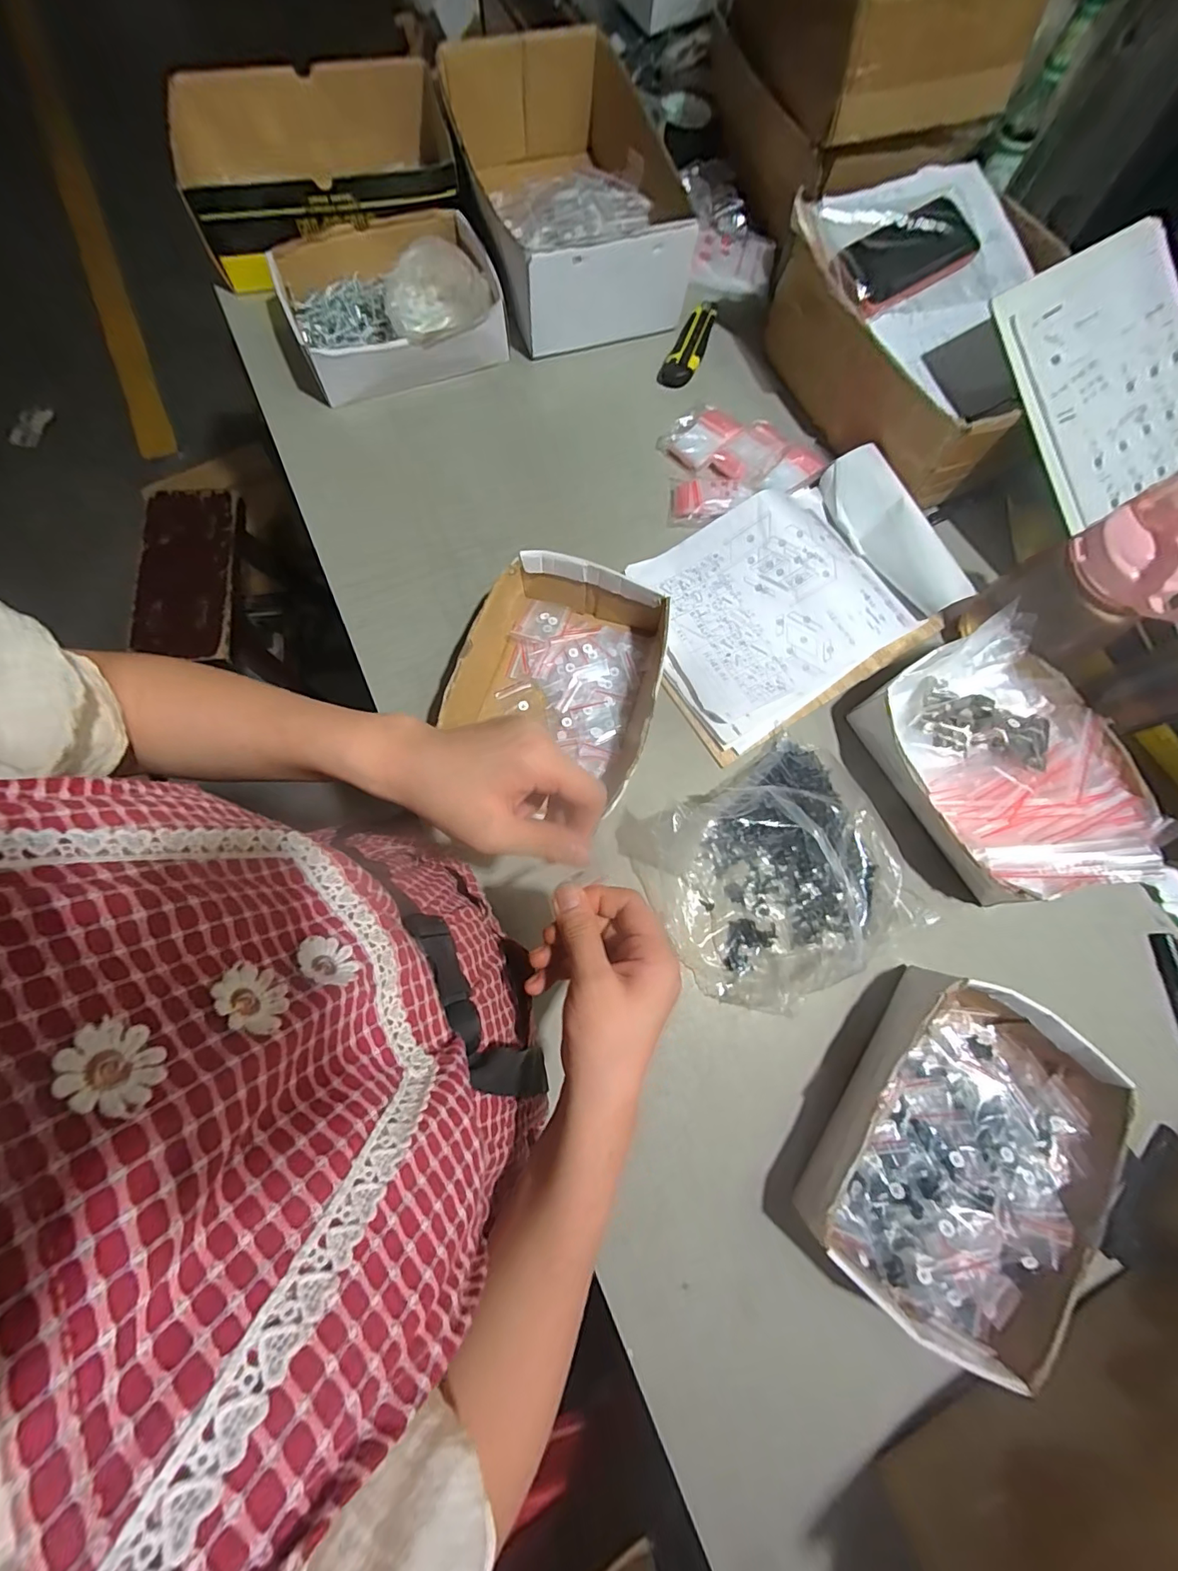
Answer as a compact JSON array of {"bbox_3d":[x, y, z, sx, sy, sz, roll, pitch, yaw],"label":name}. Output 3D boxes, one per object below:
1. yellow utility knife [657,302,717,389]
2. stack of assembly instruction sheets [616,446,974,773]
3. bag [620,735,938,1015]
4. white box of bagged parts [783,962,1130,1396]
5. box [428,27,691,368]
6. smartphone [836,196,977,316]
[{"bbox_3d":[0.128,-0.555,0.631,0.040,0.018,0.144,22,78,3],"label":"yellow utility knife"},{"bbox_3d":[0.217,-0.205,0.540,0.326,0.041,0.233,-30,80,-8],"label":"stack of assembly instruction sheets"},{"bbox_3d":[0.168,0.076,0.447,0.219,0.091,0.210,-22,79,-6],"label":"bag"},{"bbox_3d":[0.299,0.293,0.413,0.184,0.063,0.251,37,79,7],"label":"white box of bagged parts"},{"bbox_3d":[-0.035,-0.698,0.607,0.215,0.132,0.313,-19,78,-6],"label":"box"},{"bbox_3d":[0.342,-0.566,0.538,0.146,0.012,0.073,-30,93,-3],"label":"smartphone"}]

